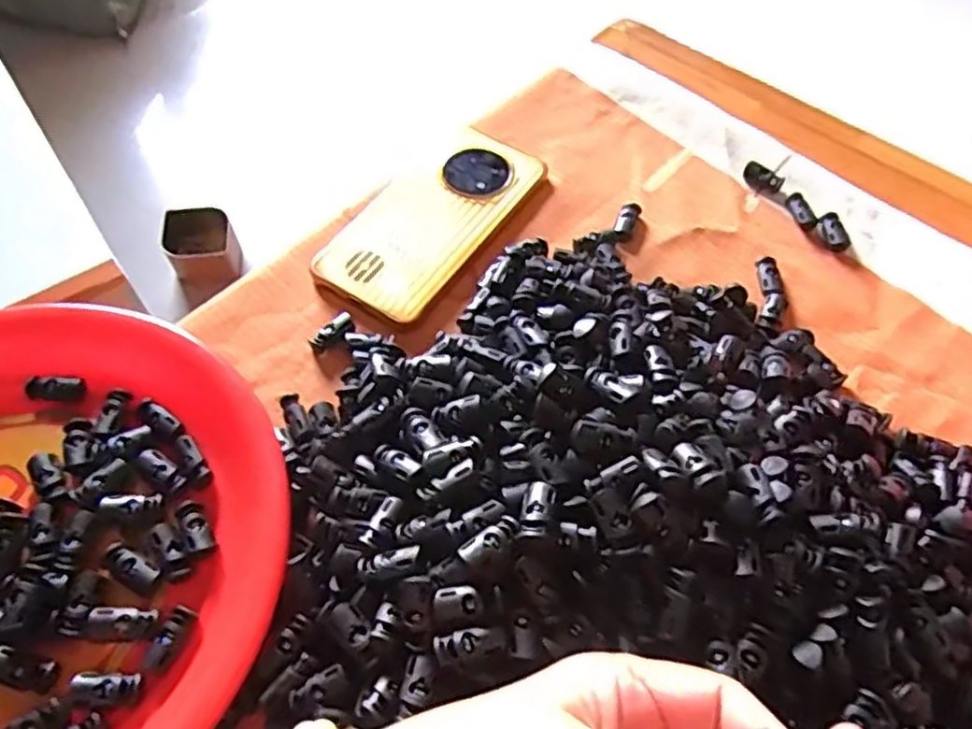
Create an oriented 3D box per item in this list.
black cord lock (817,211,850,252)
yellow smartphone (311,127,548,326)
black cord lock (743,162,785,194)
[{"bbox_3d":[0.226,-0.086,0.459,0.016,0.008,0.028,-7,59,-6],"label":"black cord lock"},{"bbox_3d":[-0.032,-0.094,0.446,0.075,0.009,0.160,30,62,16],"label":"yellow smartphone"},{"bbox_3d":[0.190,-0.128,0.483,0.016,0.012,0.026,-37,66,-21],"label":"black cord lock"}]

